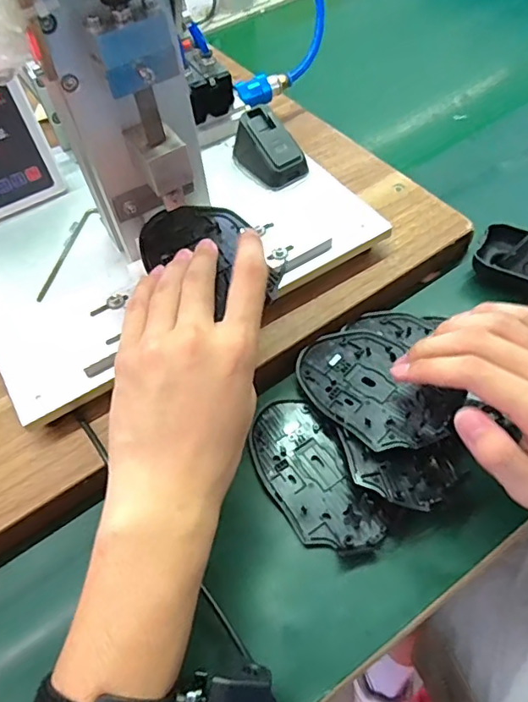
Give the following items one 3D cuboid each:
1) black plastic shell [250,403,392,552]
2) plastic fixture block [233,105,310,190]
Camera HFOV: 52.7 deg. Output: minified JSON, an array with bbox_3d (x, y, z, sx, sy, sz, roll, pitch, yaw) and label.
[{"bbox_3d":[0.030,0.084,0.357,0.058,0.006,0.111,-21,57,-10],"label":"black plastic shell"},{"bbox_3d":[0.003,-0.171,0.451,0.040,0.039,0.064,-37,61,-19],"label":"plastic fixture block"}]

